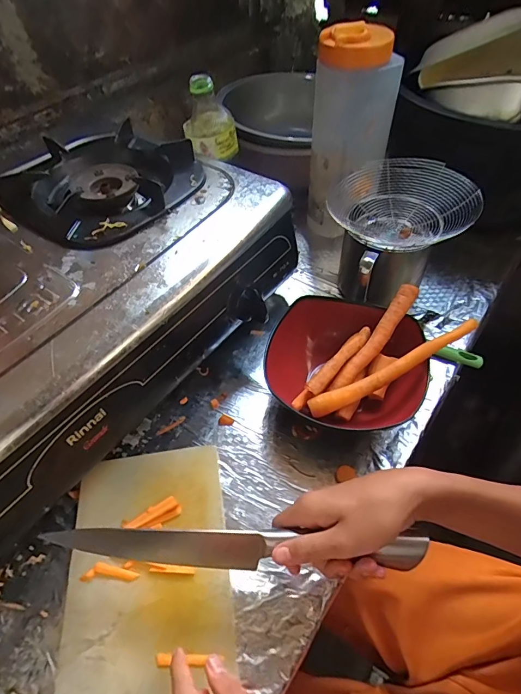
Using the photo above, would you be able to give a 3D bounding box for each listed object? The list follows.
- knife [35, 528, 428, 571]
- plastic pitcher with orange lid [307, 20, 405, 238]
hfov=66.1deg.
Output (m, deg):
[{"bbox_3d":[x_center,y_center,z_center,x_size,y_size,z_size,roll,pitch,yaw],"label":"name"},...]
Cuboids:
[{"bbox_3d":[-0.023,0.172,0.341,0.311,0.037,0.023,-1,51,5],"label":"knife"},{"bbox_3d":[0.140,-0.330,0.619,0.118,0.273,0.132,5,52,8],"label":"plastic pitcher with orange lid"}]

